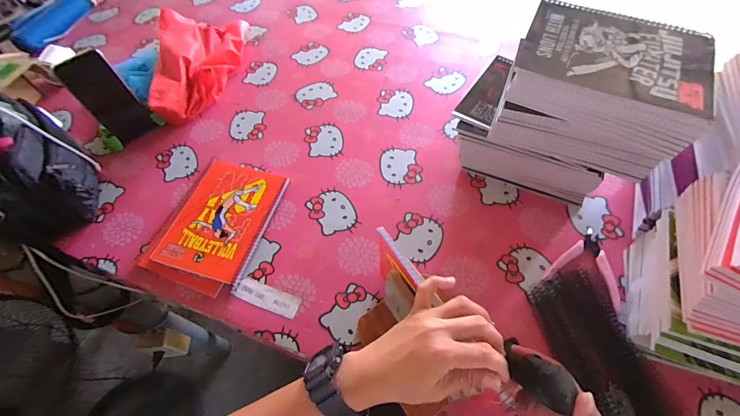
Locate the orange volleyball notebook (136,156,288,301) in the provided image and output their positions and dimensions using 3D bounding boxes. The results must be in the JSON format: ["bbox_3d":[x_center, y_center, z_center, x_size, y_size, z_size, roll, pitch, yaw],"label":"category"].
[{"bbox_3d":[-0.249,0.022,0.558,0.166,0.015,0.217,13,62,10],"label":"orange volleyball notebook"}]

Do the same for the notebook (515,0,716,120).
[{"bbox_3d":[0.287,-0.183,0.394,0.200,0.012,0.140,23,62,16],"label":"notebook"}]

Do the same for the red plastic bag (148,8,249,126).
[{"bbox_3d":[-0.361,-0.328,0.740,0.183,0.071,0.332,-15,61,-6],"label":"red plastic bag"}]

